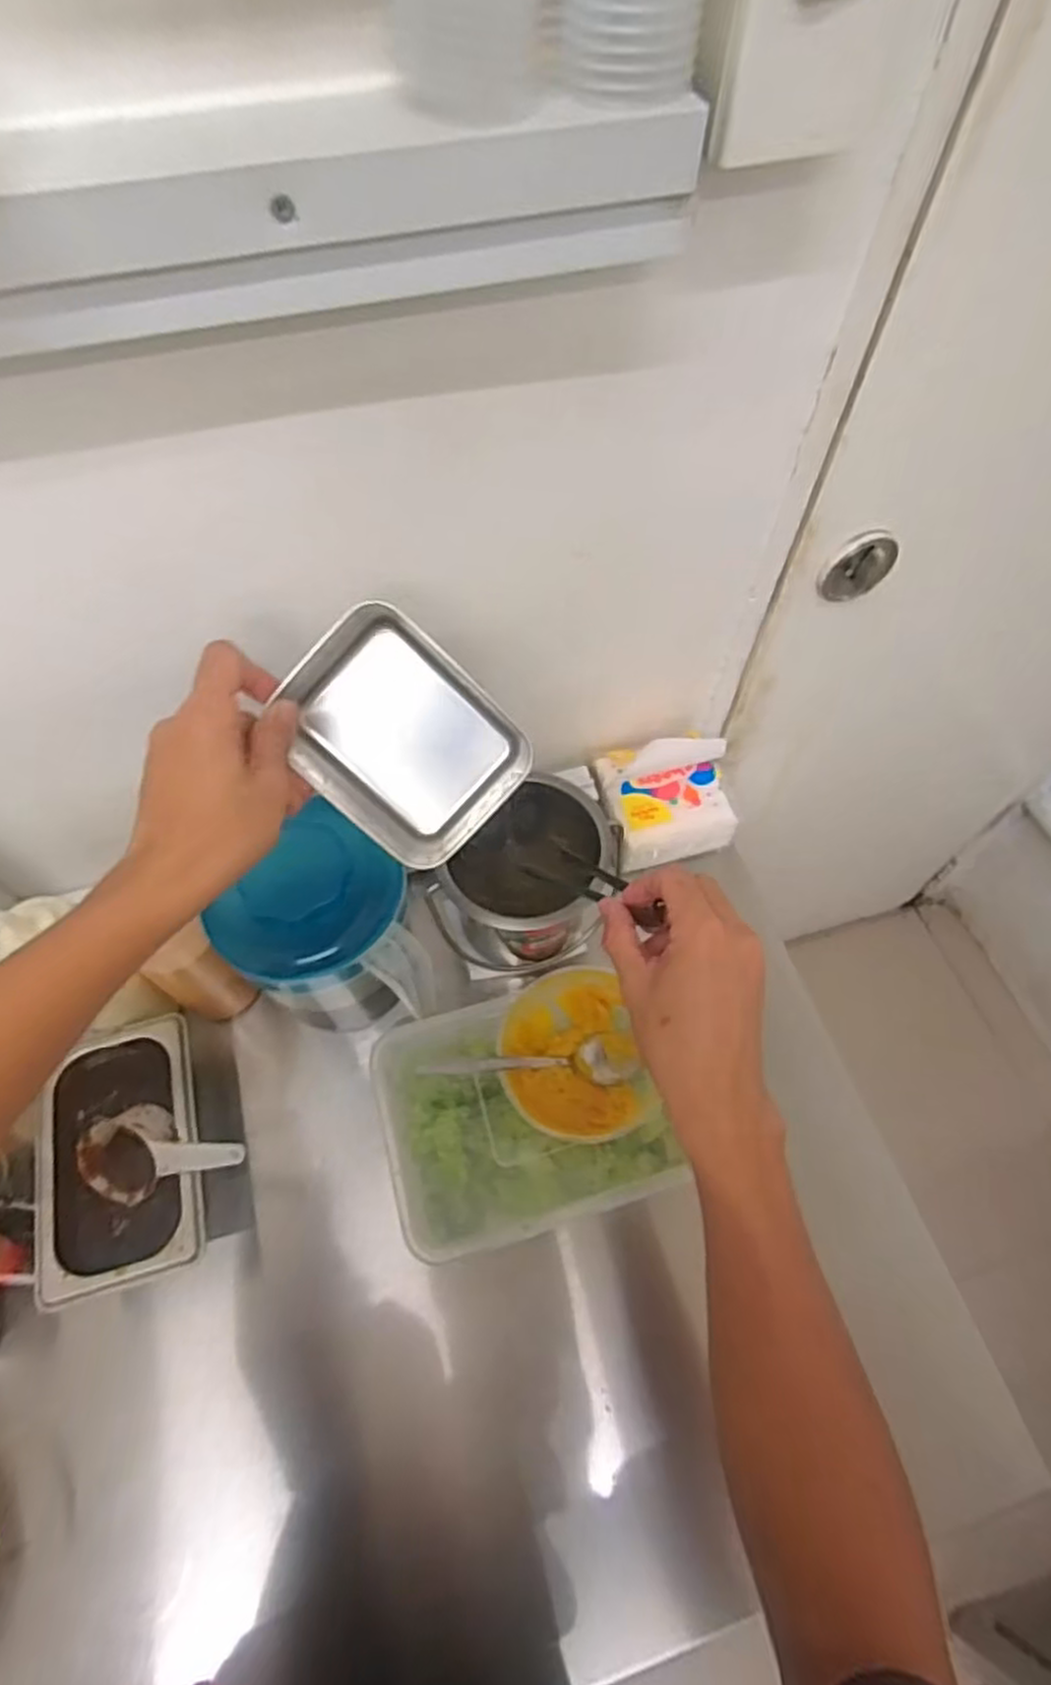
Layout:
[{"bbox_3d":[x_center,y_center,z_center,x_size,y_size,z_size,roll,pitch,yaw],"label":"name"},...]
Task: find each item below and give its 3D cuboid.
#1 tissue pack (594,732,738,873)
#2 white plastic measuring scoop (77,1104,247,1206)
[{"bbox_3d":[0.125,-0.046,0.675,0.107,0.085,0.104,-9,62,-5],"label":"tissue pack"},{"bbox_3d":[-0.246,0.213,0.528,0.126,0.043,0.062,-9,60,21],"label":"white plastic measuring scoop"}]

